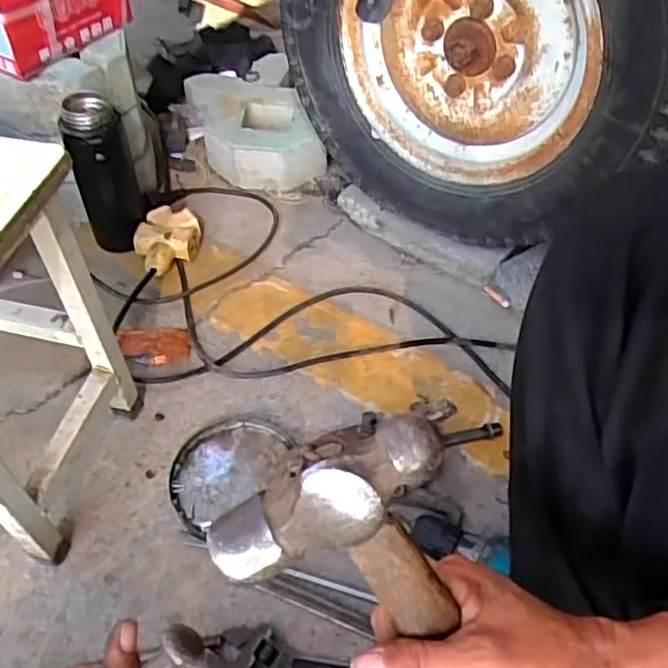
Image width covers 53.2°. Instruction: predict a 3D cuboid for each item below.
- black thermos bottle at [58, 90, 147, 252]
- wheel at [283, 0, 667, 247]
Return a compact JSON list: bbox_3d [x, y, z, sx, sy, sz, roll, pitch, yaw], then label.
[{"bbox_3d":[-0.304,-0.209,0.894,0.077,0.205,0.069,-15,53,-15],"label":"black thermos bottle"},{"bbox_3d":[0.164,-0.339,0.796,0.502,0.482,0.117,16,50,11],"label":"wheel"}]

